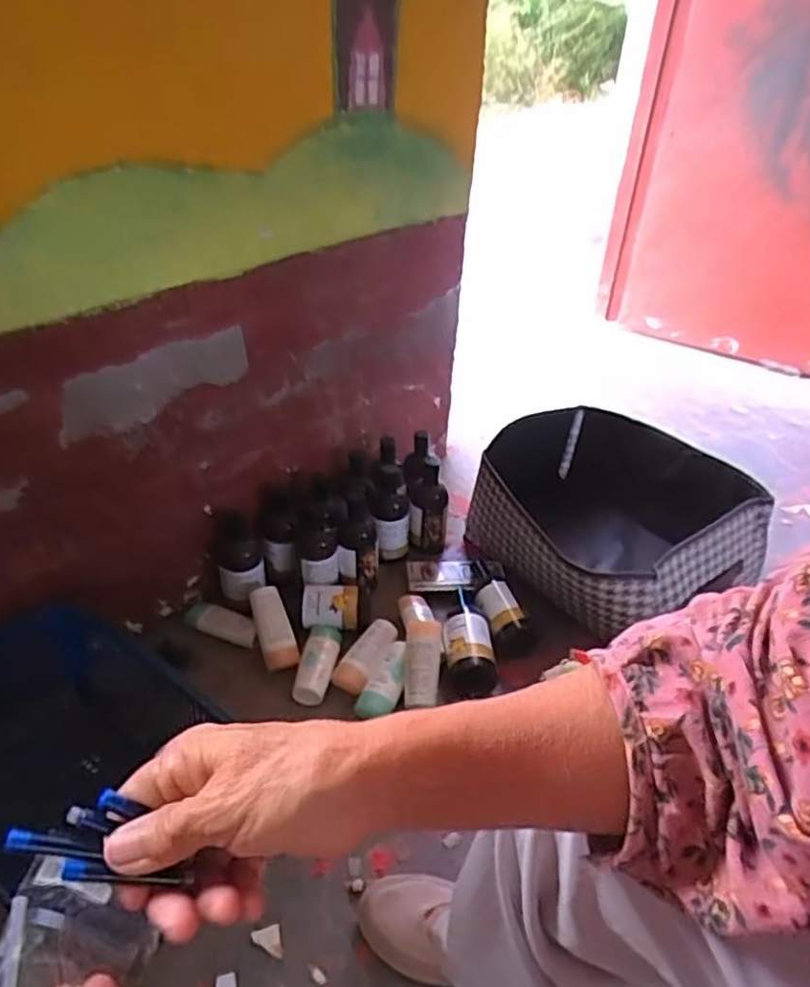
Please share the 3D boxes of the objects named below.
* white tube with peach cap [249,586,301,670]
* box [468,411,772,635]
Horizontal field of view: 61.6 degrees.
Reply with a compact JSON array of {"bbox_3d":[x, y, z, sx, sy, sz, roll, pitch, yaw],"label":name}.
[{"bbox_3d":[-0.185,0.186,0.953,0.045,0.031,0.114,-15,76,-22],"label":"white tube with peach cap"},{"bbox_3d":[0.334,0.034,1.118,0.408,0.170,0.391,-19,42,-26],"label":"box"}]

